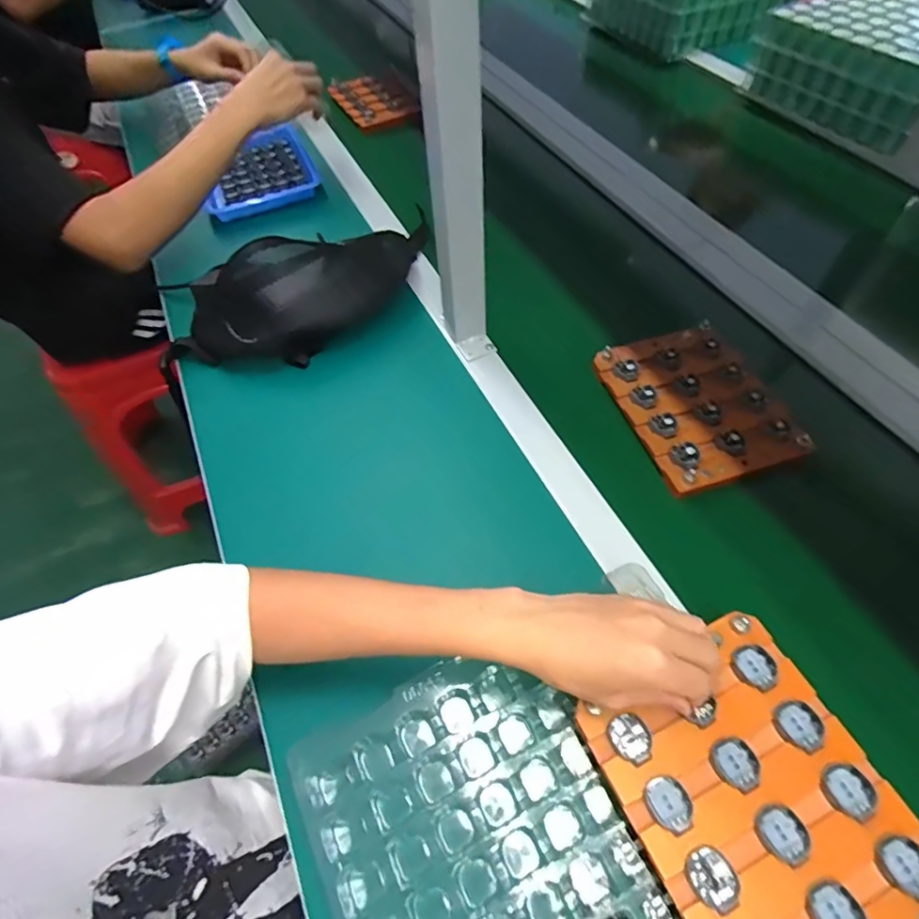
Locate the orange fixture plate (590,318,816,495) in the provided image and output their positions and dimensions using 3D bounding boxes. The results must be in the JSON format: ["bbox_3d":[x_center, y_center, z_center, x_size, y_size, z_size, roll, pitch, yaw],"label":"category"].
[{"bbox_3d":[0.246,-0.061,0.559,0.148,0.018,0.191,-15,53,-7],"label":"orange fixture plate"}]

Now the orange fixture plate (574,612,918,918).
[{"bbox_3d":[0.182,0.209,0.328,0.147,0.014,0.179,-23,55,-12],"label":"orange fixture plate"}]

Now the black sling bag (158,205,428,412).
[{"bbox_3d":[-0.190,-0.213,0.642,0.365,0.100,0.160,-27,55,-15],"label":"black sling bag"}]

